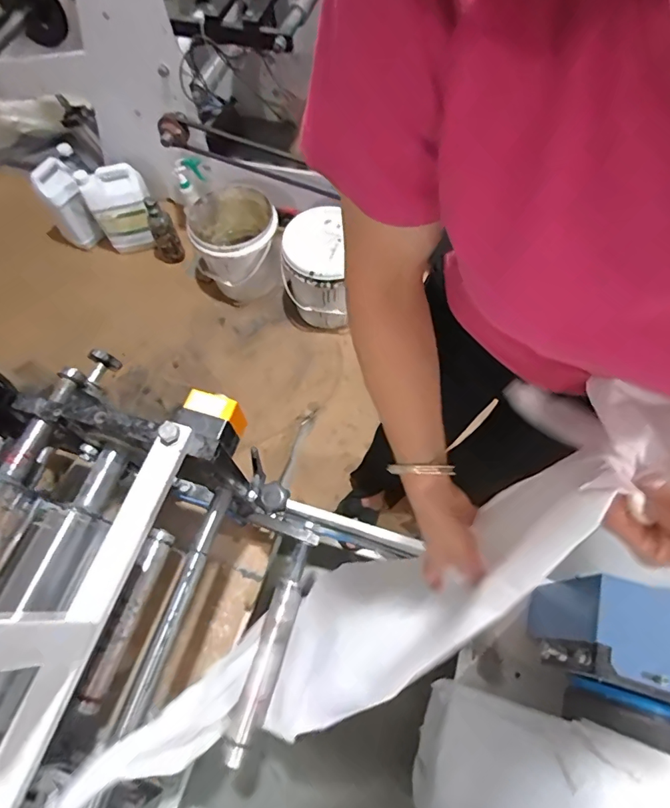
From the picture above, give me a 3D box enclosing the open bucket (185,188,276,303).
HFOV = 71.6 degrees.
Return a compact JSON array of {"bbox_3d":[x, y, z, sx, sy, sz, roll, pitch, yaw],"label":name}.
[{"bbox_3d":[-0.317,-0.519,1.521,0.273,0.242,0.281,-18,65,-6],"label":"open bucket"}]

